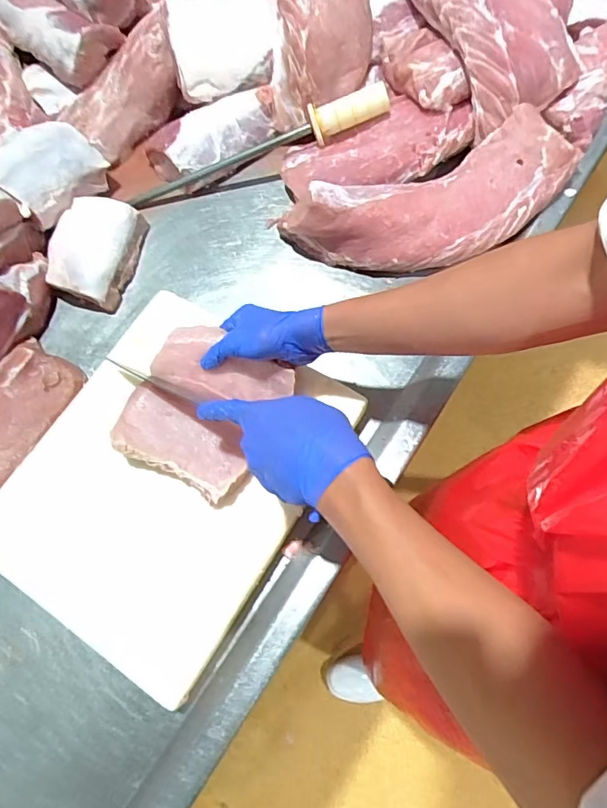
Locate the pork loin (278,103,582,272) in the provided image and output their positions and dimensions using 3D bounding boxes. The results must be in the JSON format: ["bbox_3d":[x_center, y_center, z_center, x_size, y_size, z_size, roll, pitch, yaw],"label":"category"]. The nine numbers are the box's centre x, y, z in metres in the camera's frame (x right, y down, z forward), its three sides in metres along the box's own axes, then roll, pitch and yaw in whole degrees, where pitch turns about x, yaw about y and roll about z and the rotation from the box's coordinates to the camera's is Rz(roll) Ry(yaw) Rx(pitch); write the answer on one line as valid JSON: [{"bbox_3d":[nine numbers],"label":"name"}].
[{"bbox_3d":[0.170,-0.255,0.647,0.367,0.079,0.148,-23,72,-3],"label":"pork loin"}]

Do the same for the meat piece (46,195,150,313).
[{"bbox_3d":[-0.288,-0.204,0.686,0.112,0.048,0.142,8,73,7],"label":"meat piece"}]

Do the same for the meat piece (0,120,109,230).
[{"bbox_3d":[-0.351,-0.326,0.696,0.113,0.056,0.144,37,77,11],"label":"meat piece"}]

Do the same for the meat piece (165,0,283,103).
[{"bbox_3d":[-0.108,-0.509,0.718,0.153,0.061,0.127,-11,71,1],"label":"meat piece"}]

